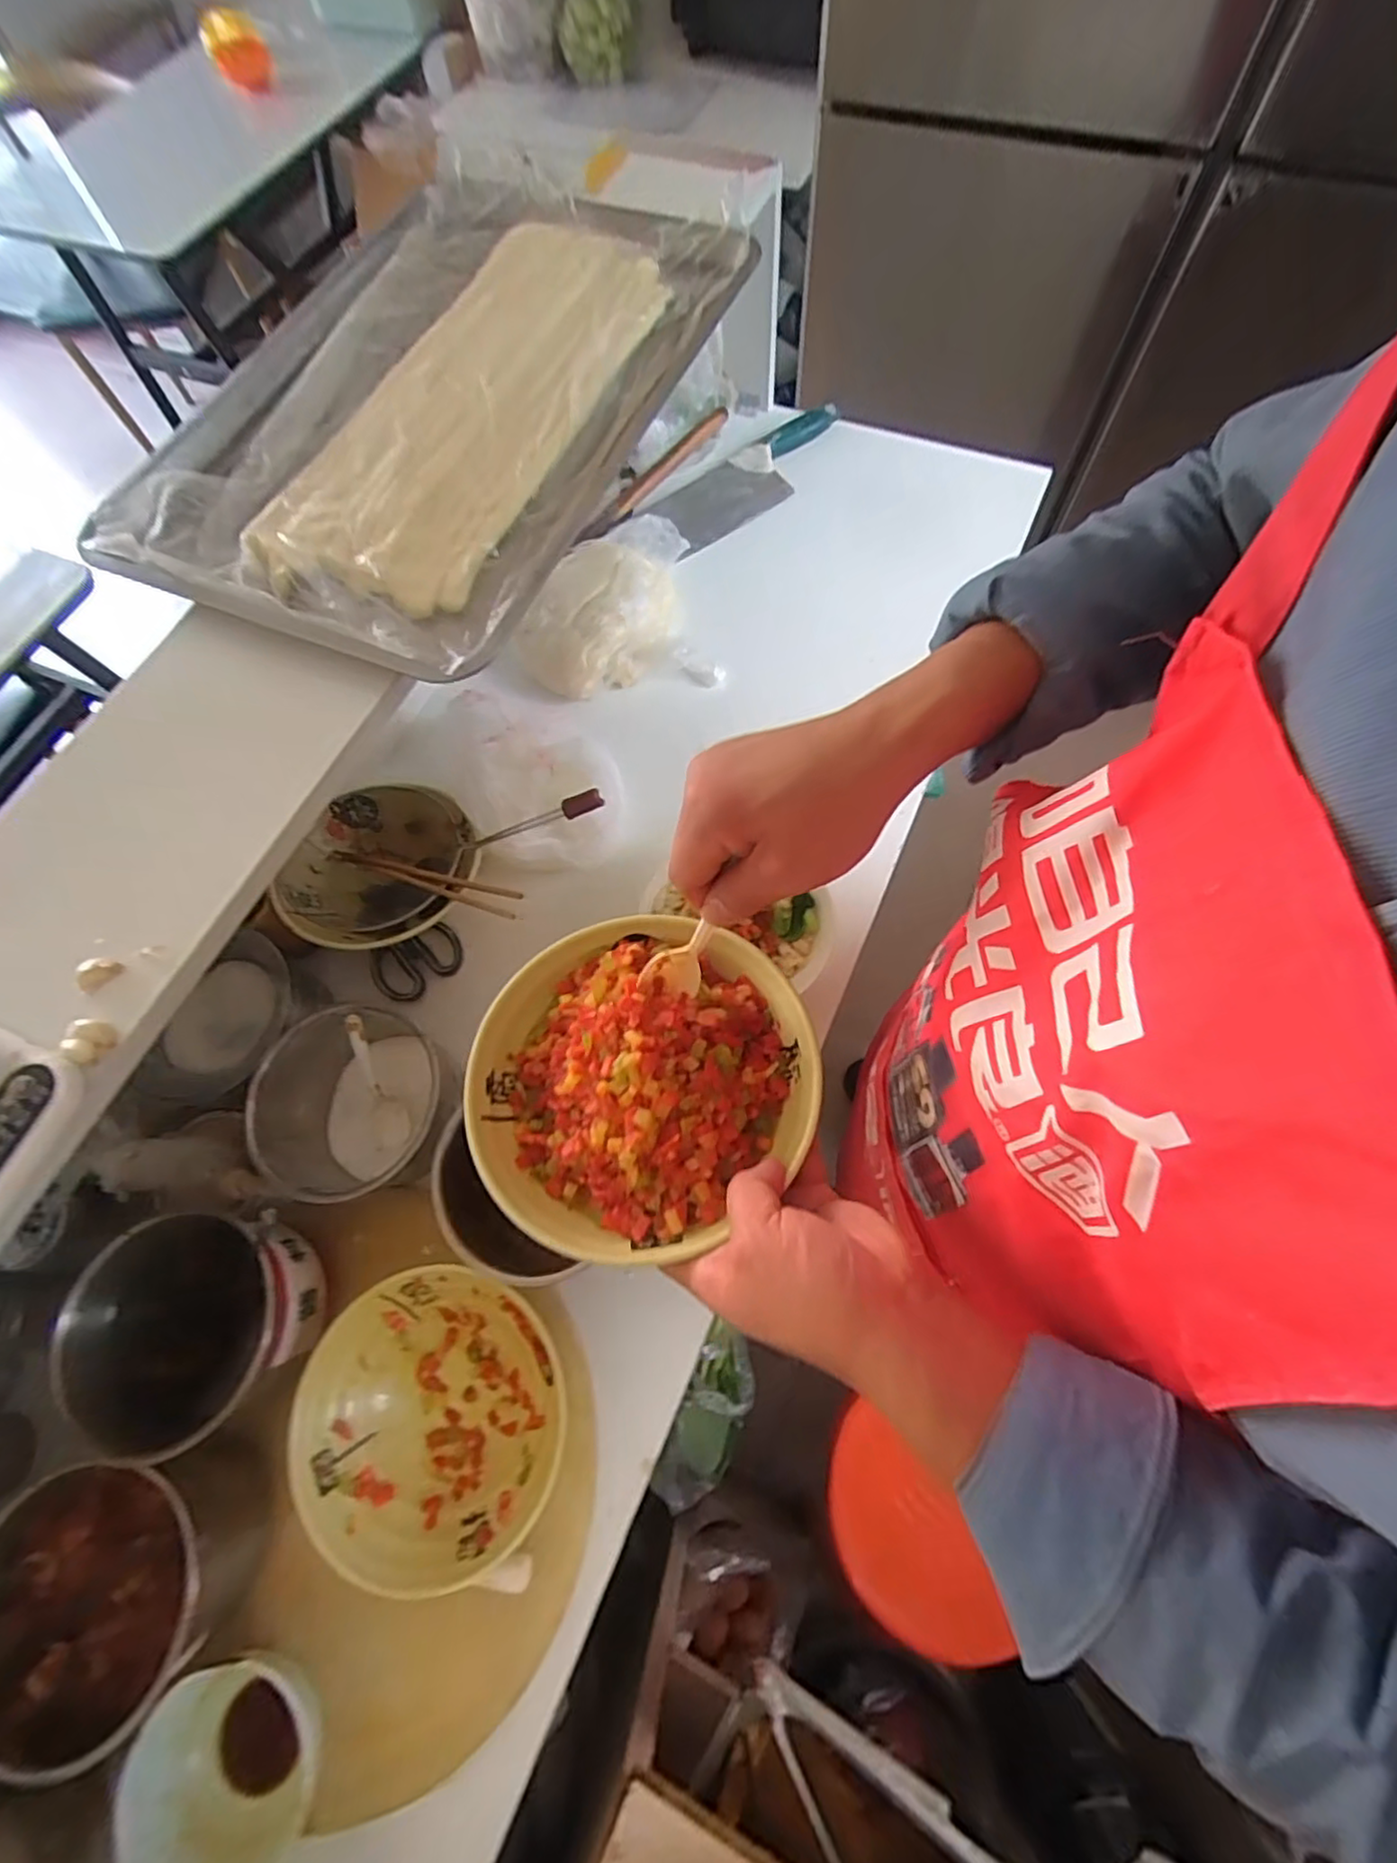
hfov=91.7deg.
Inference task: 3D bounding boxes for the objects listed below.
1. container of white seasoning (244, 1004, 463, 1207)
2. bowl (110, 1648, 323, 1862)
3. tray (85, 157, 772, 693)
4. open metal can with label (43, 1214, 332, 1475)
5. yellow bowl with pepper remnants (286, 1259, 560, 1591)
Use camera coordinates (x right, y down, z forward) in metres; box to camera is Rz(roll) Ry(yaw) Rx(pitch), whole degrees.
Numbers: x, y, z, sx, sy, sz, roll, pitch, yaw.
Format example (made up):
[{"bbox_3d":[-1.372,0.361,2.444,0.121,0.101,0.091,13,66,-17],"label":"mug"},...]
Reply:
[{"bbox_3d":[-0.284,0.150,0.583,0.139,0.123,0.145,-1,68,3],"label":"container of white seasoning"},{"bbox_3d":[-0.306,0.550,0.451,0.106,0.067,0.116,-1,68,3],"label":"bowl"},{"bbox_3d":[-0.241,-0.484,0.606,0.406,0.045,0.555,22,71,11],"label":"tray"},{"bbox_3d":[-0.367,0.291,0.508,0.138,0.096,0.149,-1,68,3],"label":"open metal can with label"},{"bbox_3d":[-0.188,0.353,0.502,0.183,0.066,0.186,-1,68,3],"label":"yellow bowl with pepper remnants"}]

